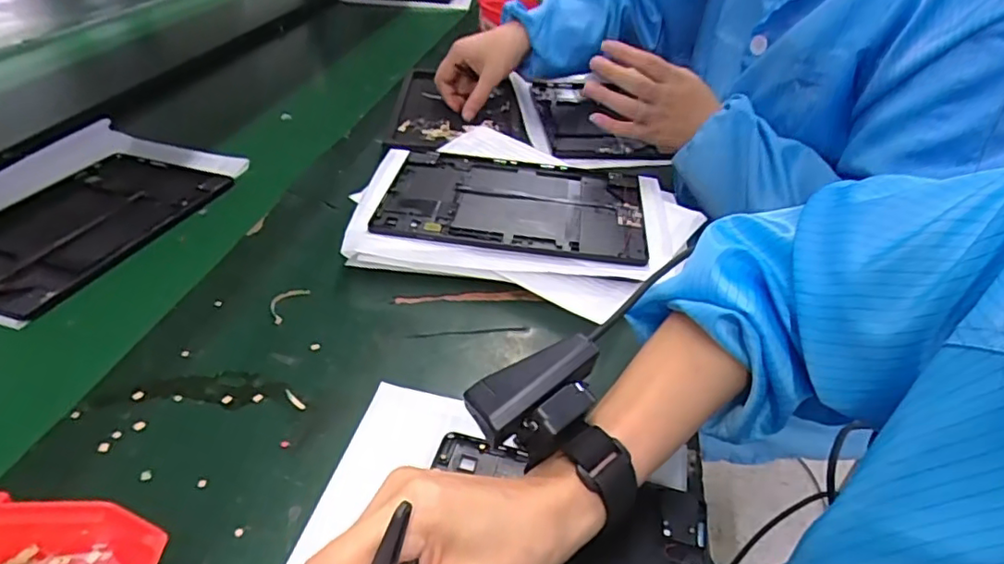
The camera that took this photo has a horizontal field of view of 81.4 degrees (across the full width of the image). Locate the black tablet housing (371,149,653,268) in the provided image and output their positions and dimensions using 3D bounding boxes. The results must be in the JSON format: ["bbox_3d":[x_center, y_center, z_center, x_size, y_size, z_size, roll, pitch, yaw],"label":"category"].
[{"bbox_3d":[0.012,-0.076,0.551,0.236,0.005,0.166,7,38,3],"label":"black tablet housing"}]

